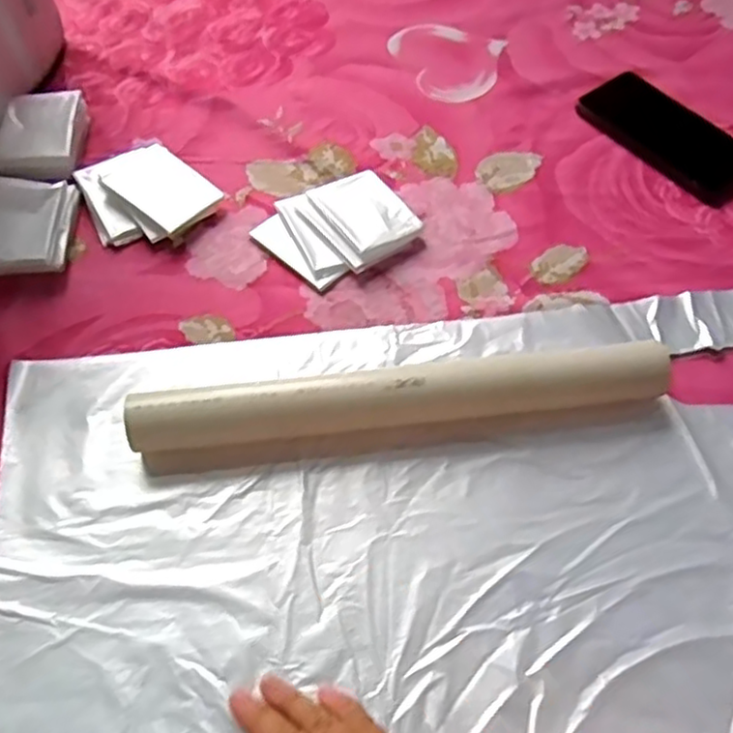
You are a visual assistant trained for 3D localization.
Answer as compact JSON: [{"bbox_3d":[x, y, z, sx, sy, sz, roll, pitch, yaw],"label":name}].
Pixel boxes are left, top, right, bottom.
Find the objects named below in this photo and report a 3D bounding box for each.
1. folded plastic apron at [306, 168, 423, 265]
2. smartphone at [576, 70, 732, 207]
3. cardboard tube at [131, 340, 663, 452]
[{"bbox_3d":[-0.001,-0.127,0.573,0.066,0.019,0.091,-29,63,-16],"label":"folded plastic apron"},{"bbox_3d":[0.284,-0.216,0.637,0.088,0.011,0.165,-32,64,-18],"label":"smartphone"},{"bbox_3d":[0.025,0.022,0.466,0.356,0.042,0.033,-6,59,-3],"label":"cardboard tube"}]

